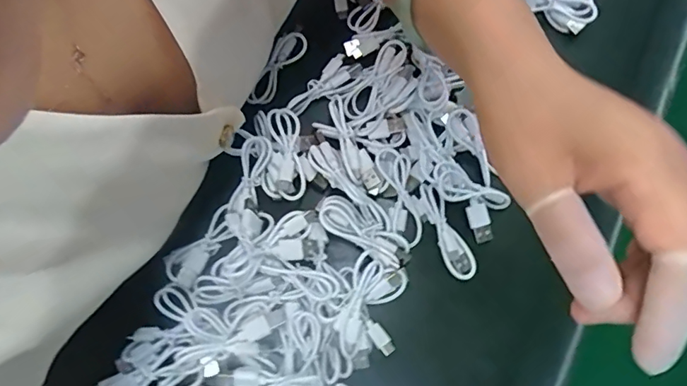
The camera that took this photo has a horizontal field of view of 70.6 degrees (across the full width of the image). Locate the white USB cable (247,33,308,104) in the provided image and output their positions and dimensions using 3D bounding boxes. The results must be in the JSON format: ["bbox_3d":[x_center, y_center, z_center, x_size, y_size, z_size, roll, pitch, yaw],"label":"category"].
[{"bbox_3d":[-0.056,-0.102,0.399,0.025,0.016,0.067,35,78,8],"label":"white USB cable"}]

